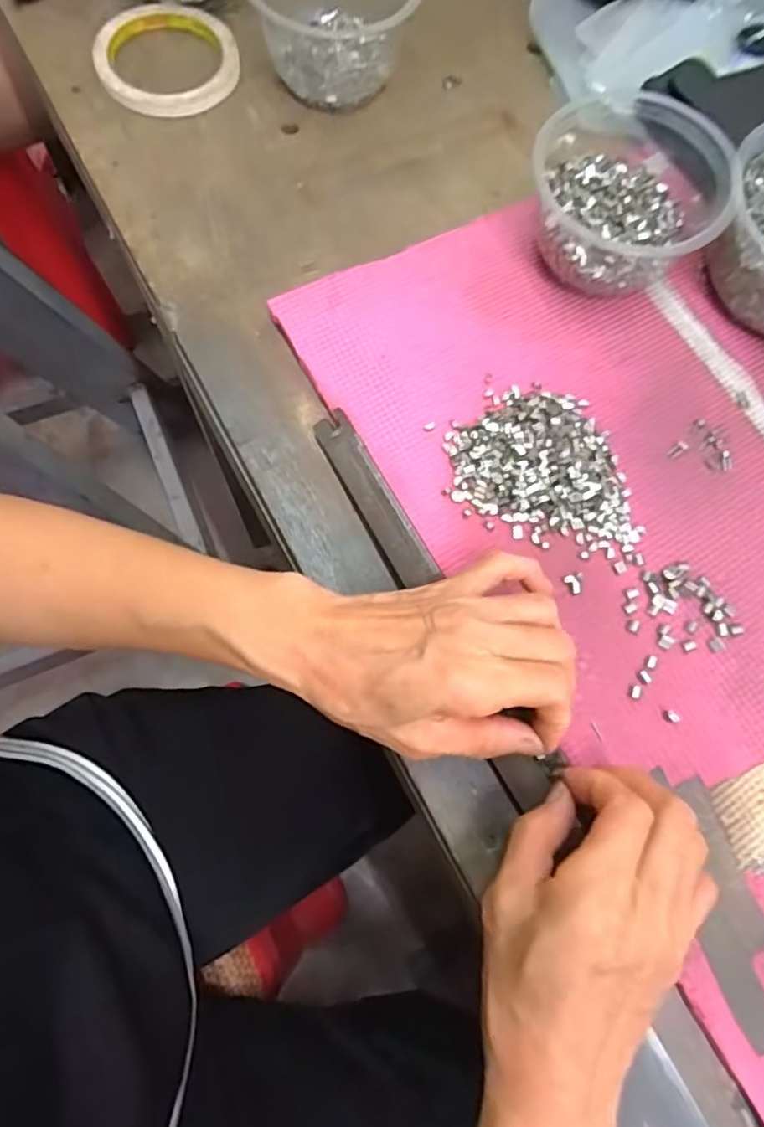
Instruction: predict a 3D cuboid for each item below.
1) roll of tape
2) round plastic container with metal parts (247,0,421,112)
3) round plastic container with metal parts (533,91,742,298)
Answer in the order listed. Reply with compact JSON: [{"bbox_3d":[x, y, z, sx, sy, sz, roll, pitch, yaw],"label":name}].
[{"bbox_3d":[-0.152,-0.357,0.436,0.096,0.014,0.093,1,73,-4],"label":"roll of tape"},{"bbox_3d":[-0.036,-0.391,0.429,0.110,0.056,0.133,-16,75,-9],"label":"round plastic container with metal parts"},{"bbox_3d":[0.145,-0.219,0.376,0.111,0.069,0.102,1,73,-4],"label":"round plastic container with metal parts"}]

